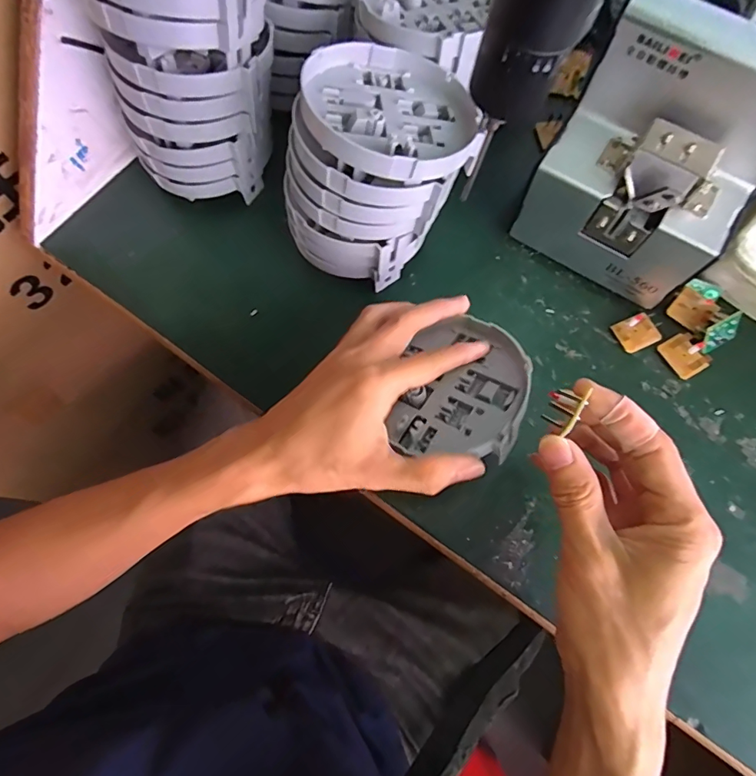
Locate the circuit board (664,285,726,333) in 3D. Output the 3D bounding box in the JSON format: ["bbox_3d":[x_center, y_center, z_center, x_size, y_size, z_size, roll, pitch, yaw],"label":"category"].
[{"bbox_3d":[0.237,-0.058,0.344,0.034,0.006,0.026,39,105,4],"label":"circuit board"}]

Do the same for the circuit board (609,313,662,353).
[{"bbox_3d":[0.193,-0.041,0.343,0.029,0.008,0.025,-23,74,-8],"label":"circuit board"}]

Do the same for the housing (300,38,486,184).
[{"bbox_3d":[0.010,-0.165,0.268,0.101,0.030,0.105,-14,73,-5],"label":"housing"}]

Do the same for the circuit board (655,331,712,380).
[{"bbox_3d":[0.226,-0.024,0.337,0.025,0.006,0.031,-37,76,10],"label":"circuit board"}]

